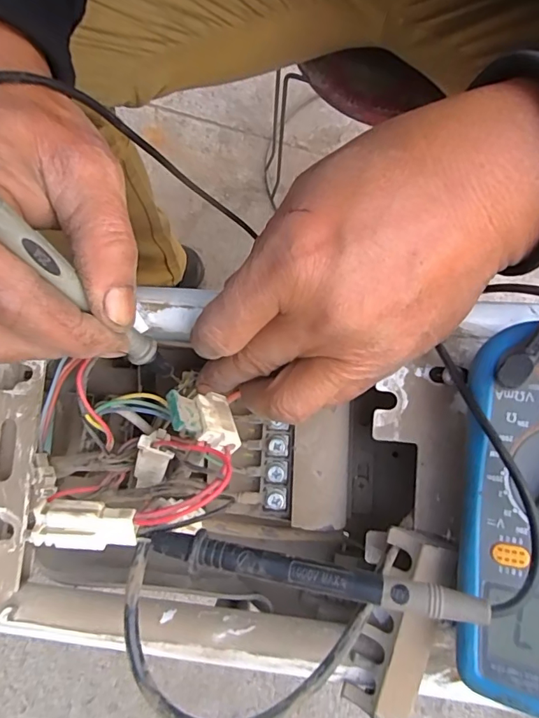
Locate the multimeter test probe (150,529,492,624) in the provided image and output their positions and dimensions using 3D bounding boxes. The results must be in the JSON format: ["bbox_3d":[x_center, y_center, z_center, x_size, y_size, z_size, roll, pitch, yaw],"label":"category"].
[{"bbox_3d":[0.011,0.071,0.153,0.110,0.019,0.010,10,80,3],"label":"multimeter test probe"}]

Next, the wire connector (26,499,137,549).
[{"bbox_3d":[-0.066,0.060,0.166,0.035,0.008,0.017,3,80,1],"label":"wire connector"}]

